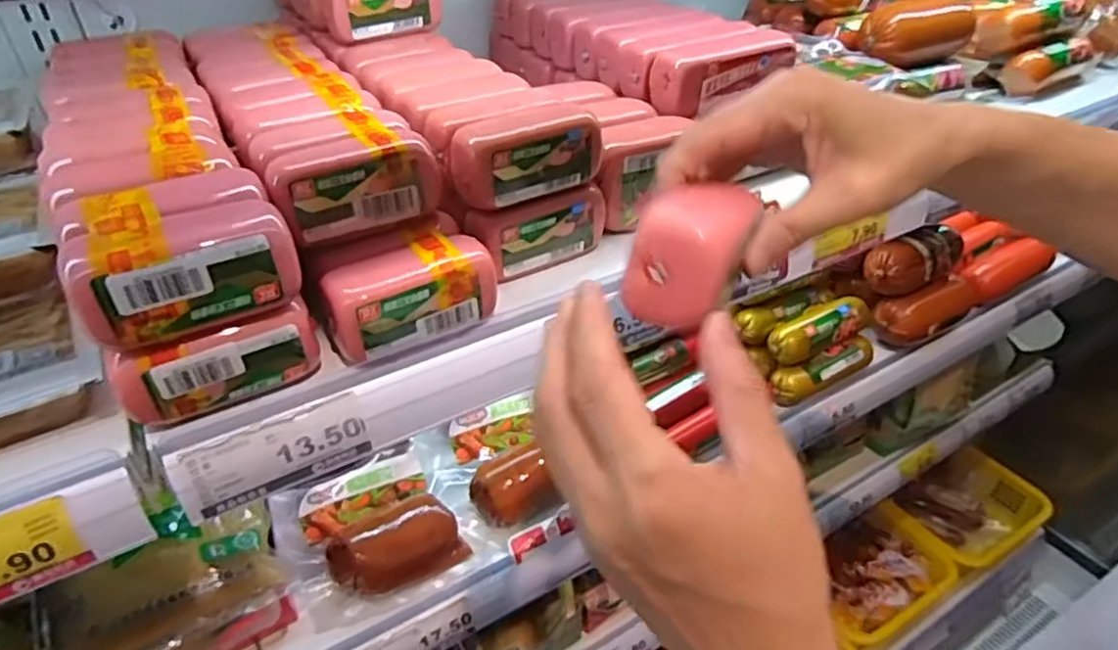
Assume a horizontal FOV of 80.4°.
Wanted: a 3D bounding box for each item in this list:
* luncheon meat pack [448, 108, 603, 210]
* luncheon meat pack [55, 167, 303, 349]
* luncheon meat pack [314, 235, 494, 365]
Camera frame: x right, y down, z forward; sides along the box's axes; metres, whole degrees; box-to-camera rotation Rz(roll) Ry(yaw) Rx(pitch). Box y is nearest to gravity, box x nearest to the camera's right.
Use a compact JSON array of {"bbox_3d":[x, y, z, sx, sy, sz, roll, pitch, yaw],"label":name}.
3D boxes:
[{"bbox_3d":[-0.021,-0.114,0.440,0.102,0.048,0.034,-18,39,-22],"label":"luncheon meat pack"},{"bbox_3d":[-0.192,-0.039,0.340,0.101,0.048,0.080,-22,41,-26],"label":"luncheon meat pack"},{"bbox_3d":[-0.089,-0.019,0.398,0.101,0.043,0.041,-20,40,-25],"label":"luncheon meat pack"}]

